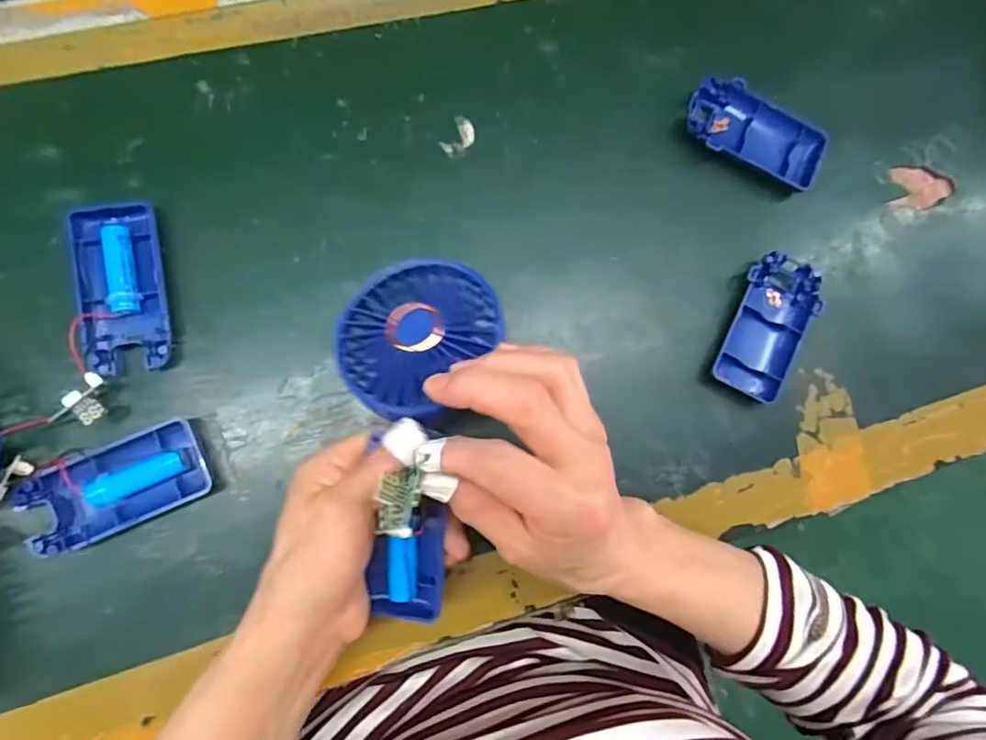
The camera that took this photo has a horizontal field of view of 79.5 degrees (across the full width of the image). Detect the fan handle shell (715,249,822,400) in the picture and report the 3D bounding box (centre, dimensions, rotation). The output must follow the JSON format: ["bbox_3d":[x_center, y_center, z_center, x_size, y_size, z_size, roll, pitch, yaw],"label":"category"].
[{"bbox_3d":[0.174,-0.028,0.377,0.045,0.014,0.092,26,82,-4],"label":"fan handle shell"}]

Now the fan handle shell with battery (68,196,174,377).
[{"bbox_3d":[-0.207,-0.046,0.334,0.043,0.016,0.094,-8,86,-7],"label":"fan handle shell with battery"}]

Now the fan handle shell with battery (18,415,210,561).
[{"bbox_3d":[-0.202,0.063,0.323,0.093,0.015,0.045,-23,88,-8],"label":"fan handle shell with battery"}]

